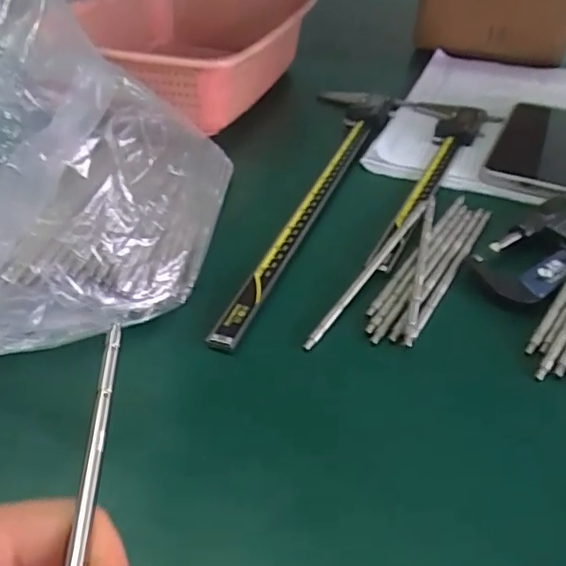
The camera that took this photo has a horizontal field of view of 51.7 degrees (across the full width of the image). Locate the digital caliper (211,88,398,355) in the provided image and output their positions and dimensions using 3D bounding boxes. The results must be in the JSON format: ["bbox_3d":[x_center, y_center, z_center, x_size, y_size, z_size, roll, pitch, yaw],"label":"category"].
[{"bbox_3d":[0.024,-0.075,0.447,0.064,0.022,0.357,13,41,13],"label":"digital caliper"}]

